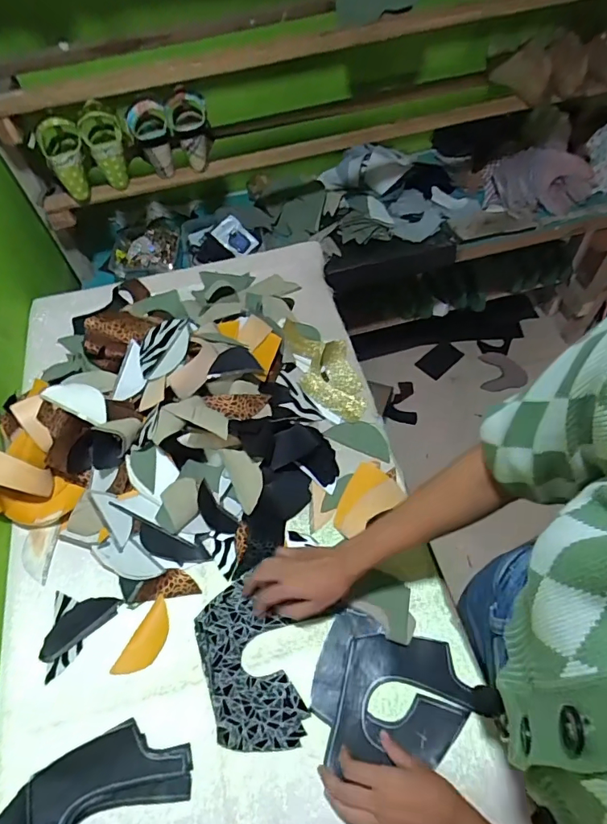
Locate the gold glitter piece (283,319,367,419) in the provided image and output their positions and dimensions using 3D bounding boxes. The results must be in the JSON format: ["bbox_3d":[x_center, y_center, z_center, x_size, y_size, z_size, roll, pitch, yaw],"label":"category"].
[{"bbox_3d":[0.037,-0.089,0.845,0.102,0.043,0.231,-17,58,-6],"label":"gold glitter piece"}]

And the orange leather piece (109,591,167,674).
[{"bbox_3d":[-0.209,0.306,0.637,0.043,0.004,0.102,24,59,10],"label":"orange leather piece"}]

